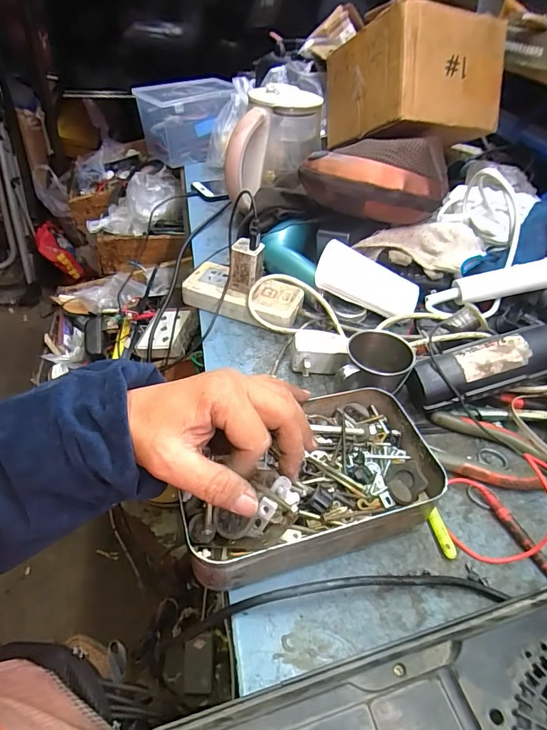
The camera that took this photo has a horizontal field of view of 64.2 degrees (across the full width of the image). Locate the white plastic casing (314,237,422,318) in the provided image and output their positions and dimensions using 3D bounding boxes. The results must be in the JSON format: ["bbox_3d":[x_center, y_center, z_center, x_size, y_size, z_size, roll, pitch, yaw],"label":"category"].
[{"bbox_3d":[0.127,-0.102,0.565,0.147,0.045,0.053,18,43,-20],"label":"white plastic casing"}]

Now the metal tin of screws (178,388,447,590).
[{"bbox_3d":[0.028,0.088,0.358,0.207,0.047,0.122,-11,48,-16],"label":"metal tin of screws"}]

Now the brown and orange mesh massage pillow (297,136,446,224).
[{"bbox_3d":[0.131,-0.240,0.569,0.190,0.086,0.079,11,43,5],"label":"brown and orange mesh massage pillow"}]

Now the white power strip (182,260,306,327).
[{"bbox_3d":[-0.040,-0.090,0.571,0.151,0.034,0.069,17,44,11],"label":"white power strip"}]

